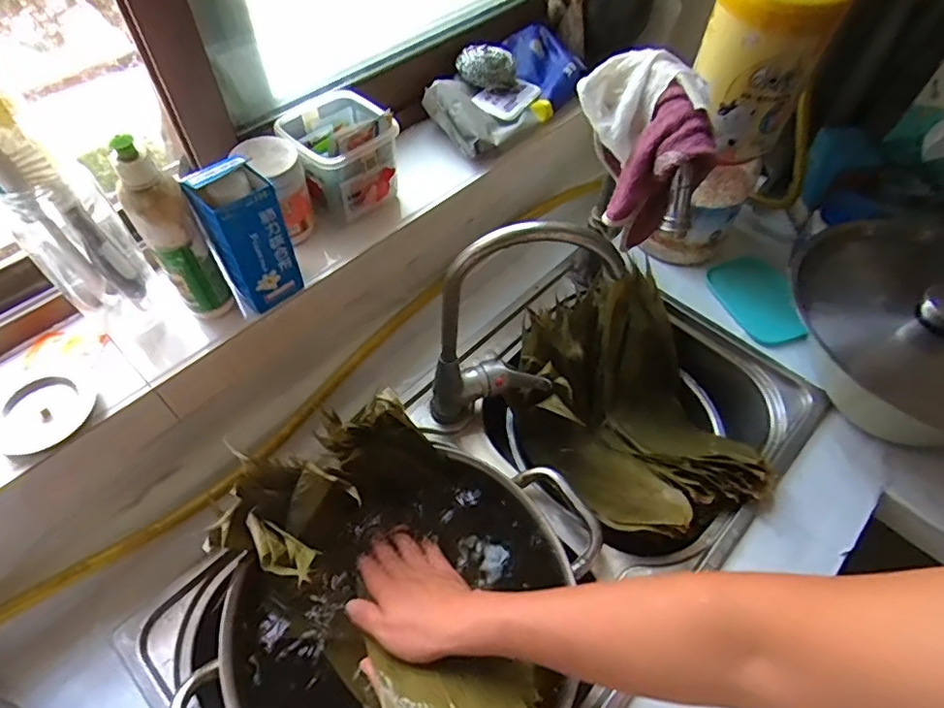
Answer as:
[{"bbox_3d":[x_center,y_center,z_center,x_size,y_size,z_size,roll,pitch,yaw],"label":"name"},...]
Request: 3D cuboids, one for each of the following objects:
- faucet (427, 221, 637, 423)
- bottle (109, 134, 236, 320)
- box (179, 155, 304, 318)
[{"bbox_3d":[0.043,-0.021,0.567,0.178,0.299,0.050,2,55,0],"label":"faucet"},{"bbox_3d":[-0.252,-0.098,0.477,0.045,0.163,0.043,-28,60,-20],"label":"bottle"},{"bbox_3d":[-0.202,-0.107,0.504,0.064,0.137,0.057,-26,60,-19],"label":"box"}]

